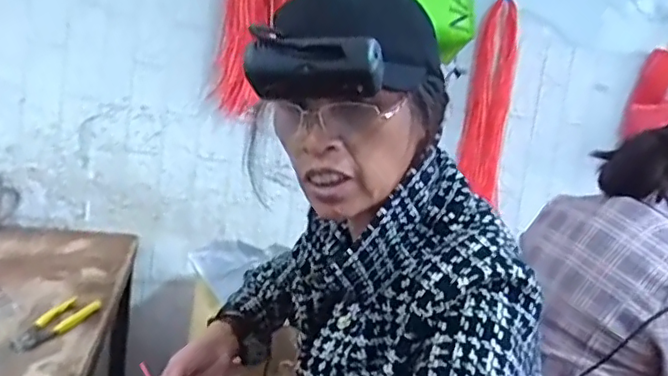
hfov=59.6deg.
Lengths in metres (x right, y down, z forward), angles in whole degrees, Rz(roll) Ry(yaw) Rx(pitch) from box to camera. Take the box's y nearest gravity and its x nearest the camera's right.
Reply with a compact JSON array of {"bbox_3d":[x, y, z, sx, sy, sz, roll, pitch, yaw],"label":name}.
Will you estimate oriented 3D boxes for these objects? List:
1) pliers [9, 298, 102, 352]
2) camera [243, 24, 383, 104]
[{"bbox_3d":[-0.403,0.196,0.850,0.056,0.020,0.164,8,9,4],"label":"pliers"},{"bbox_3d":[-0.016,-0.090,0.440,0.092,0.050,0.050,12,9,26],"label":"camera"}]

